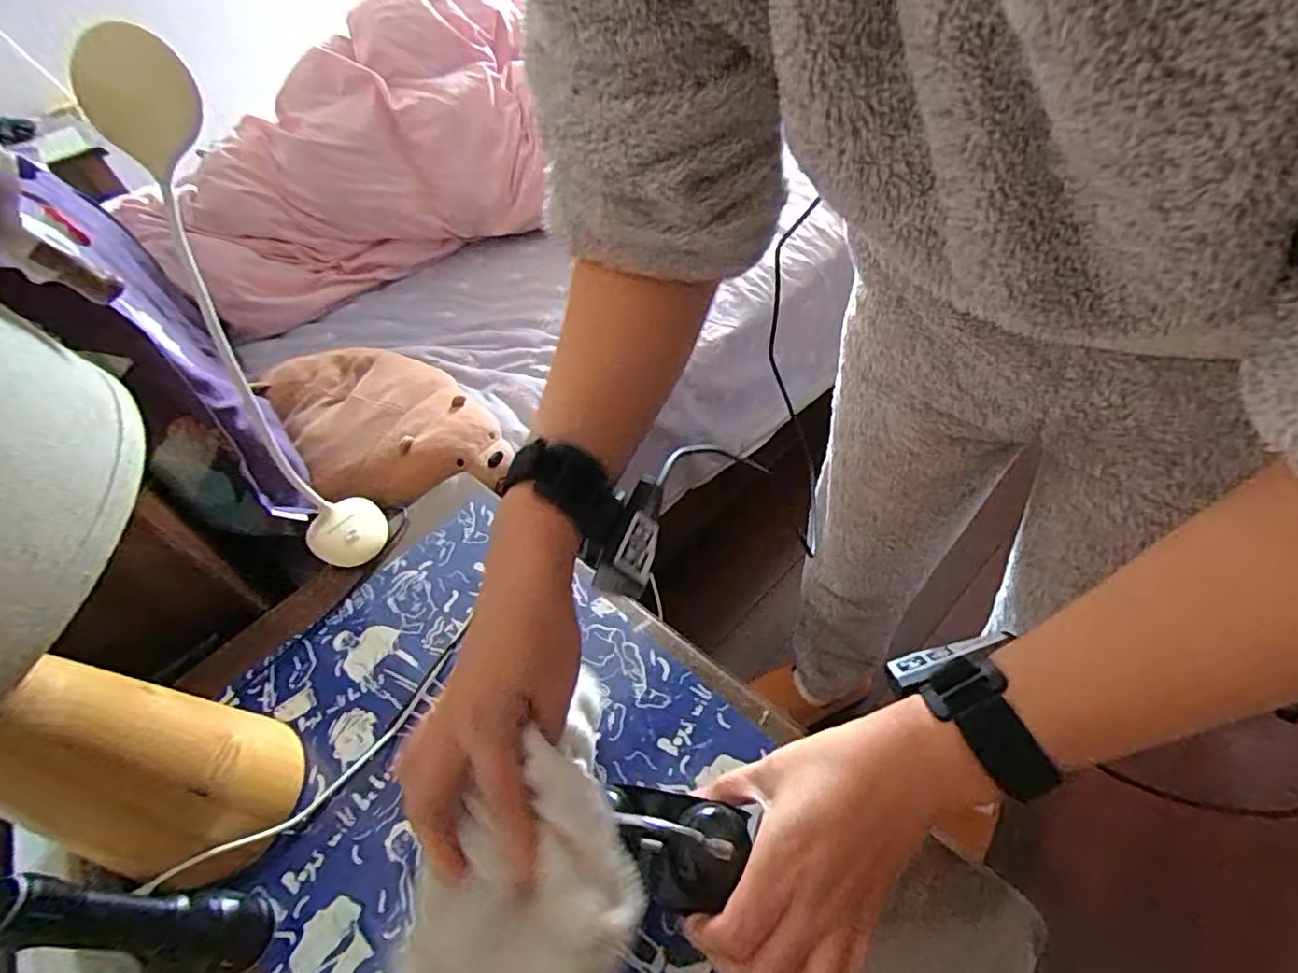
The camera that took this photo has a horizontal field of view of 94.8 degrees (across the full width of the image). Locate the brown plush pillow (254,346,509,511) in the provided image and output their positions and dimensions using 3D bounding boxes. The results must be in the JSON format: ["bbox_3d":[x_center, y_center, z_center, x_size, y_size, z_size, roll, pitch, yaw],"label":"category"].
[{"bbox_3d":[-0.365,-0.102,0.804,0.216,0.069,0.415,-35,53,-20],"label":"brown plush pillow"}]

